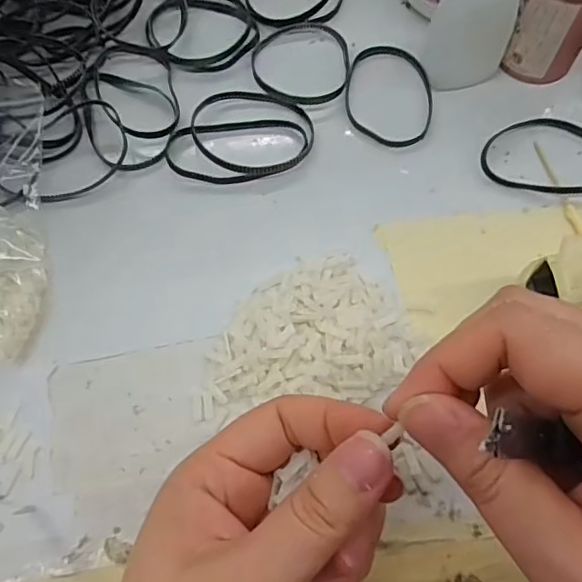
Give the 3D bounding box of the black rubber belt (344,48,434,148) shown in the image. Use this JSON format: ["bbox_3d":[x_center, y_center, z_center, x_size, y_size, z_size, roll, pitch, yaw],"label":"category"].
[{"bbox_3d":[0.054,-0.108,0.313,0.048,0.004,0.064,5,68,1],"label":"black rubber belt"}]

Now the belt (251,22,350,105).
[{"bbox_3d":[0.006,-0.131,0.321,0.056,0.004,0.063,1,68,-1],"label":"belt"}]

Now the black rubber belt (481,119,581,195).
[{"bbox_3d":[0.136,-0.073,0.296,0.070,0.009,0.046,11,68,3],"label":"black rubber belt"}]

